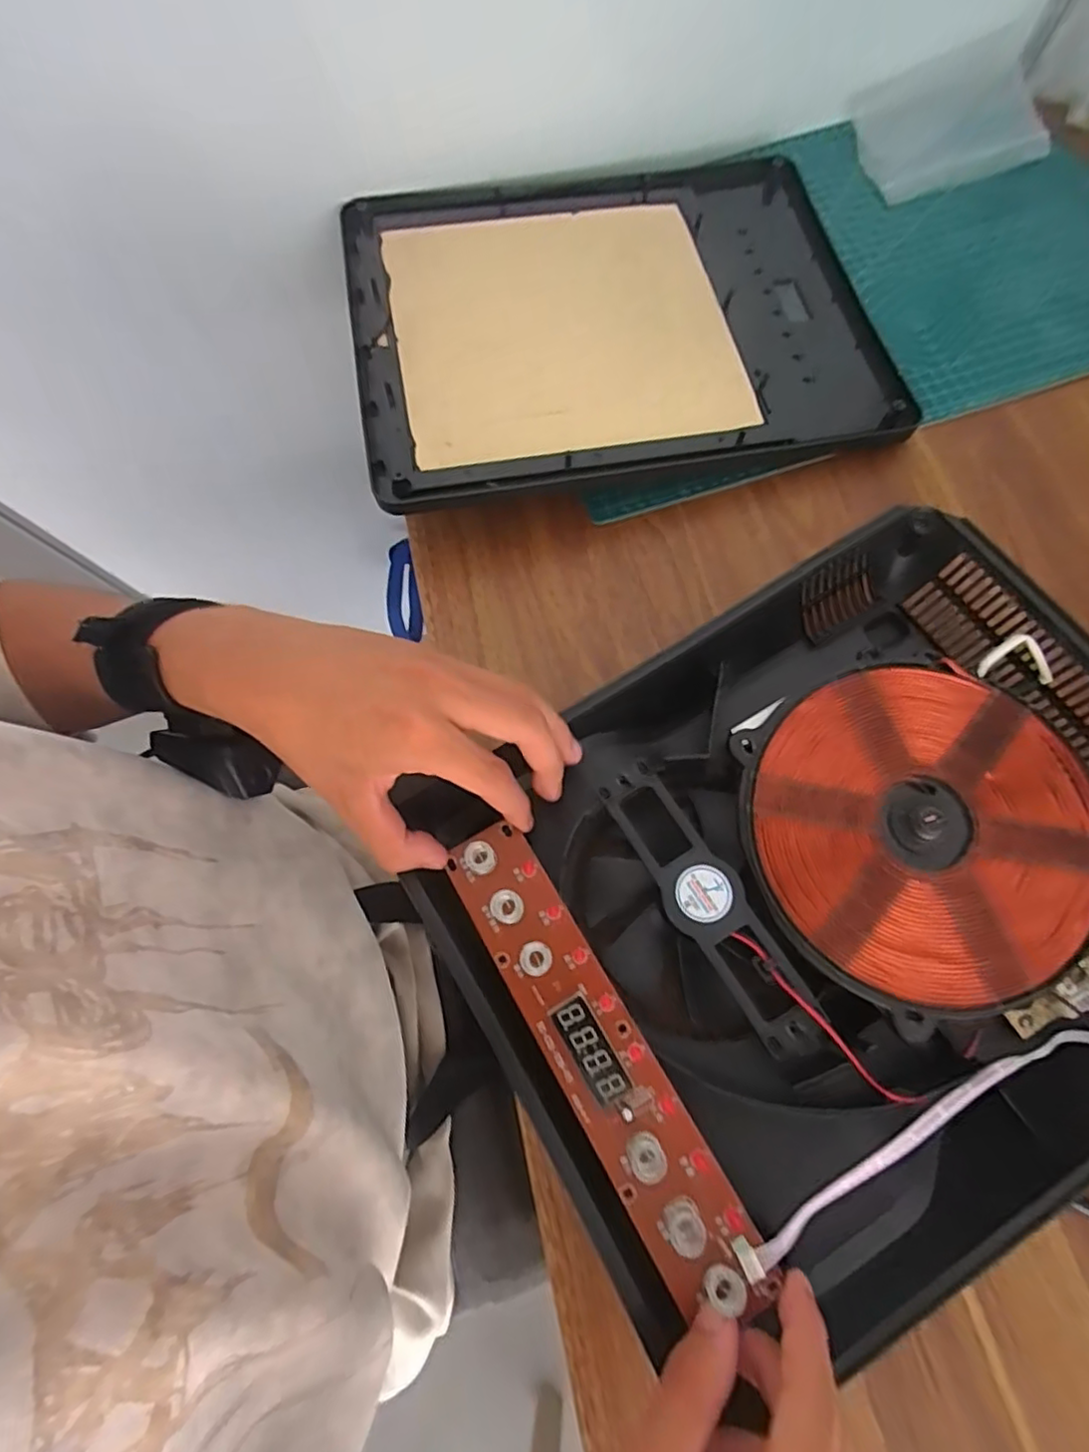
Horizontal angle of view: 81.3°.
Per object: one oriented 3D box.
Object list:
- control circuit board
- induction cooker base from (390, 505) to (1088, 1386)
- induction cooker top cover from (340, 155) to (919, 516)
[{"bbox_3d":[0.019,0.132,0.263,0.040,0.020,0.201,-30,70,-10],"label":"control circuit board"},{"bbox_3d":[0.137,0.075,0.297,0.345,0.057,0.280,-26,74,-9],"label":"induction cooker base"},{"bbox_3d":[0.048,-0.288,0.440,0.355,0.021,0.287,-12,72,-4],"label":"induction cooker top cover"}]

